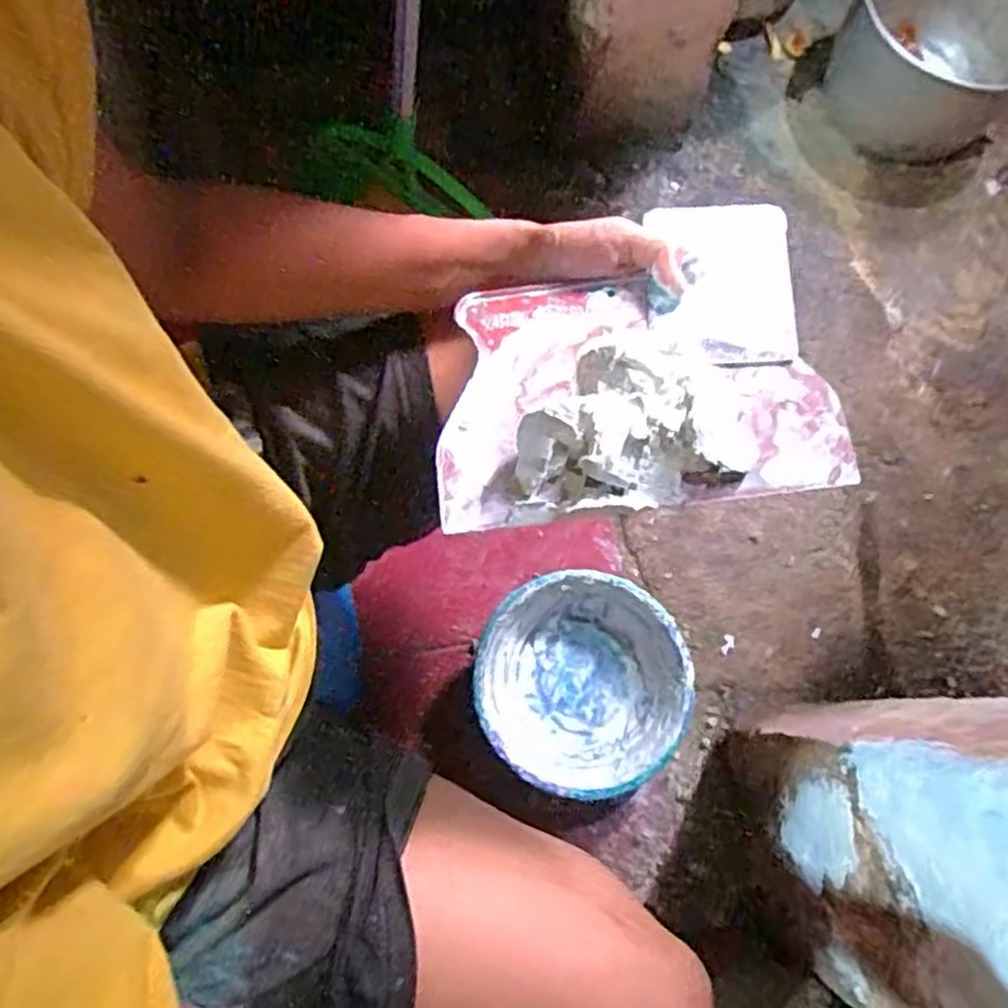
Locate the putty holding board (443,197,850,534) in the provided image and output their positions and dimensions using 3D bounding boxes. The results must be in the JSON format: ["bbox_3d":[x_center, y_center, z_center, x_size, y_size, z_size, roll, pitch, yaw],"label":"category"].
[{"bbox_3d":[0.065,-0.082,0.417,0.207,0.040,0.172,-6,77,-2],"label":"putty holding board"}]

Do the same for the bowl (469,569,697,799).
[{"bbox_3d":[0.073,0.172,0.744,0.194,0.078,0.193,0,77,-1],"label":"bowl"}]

